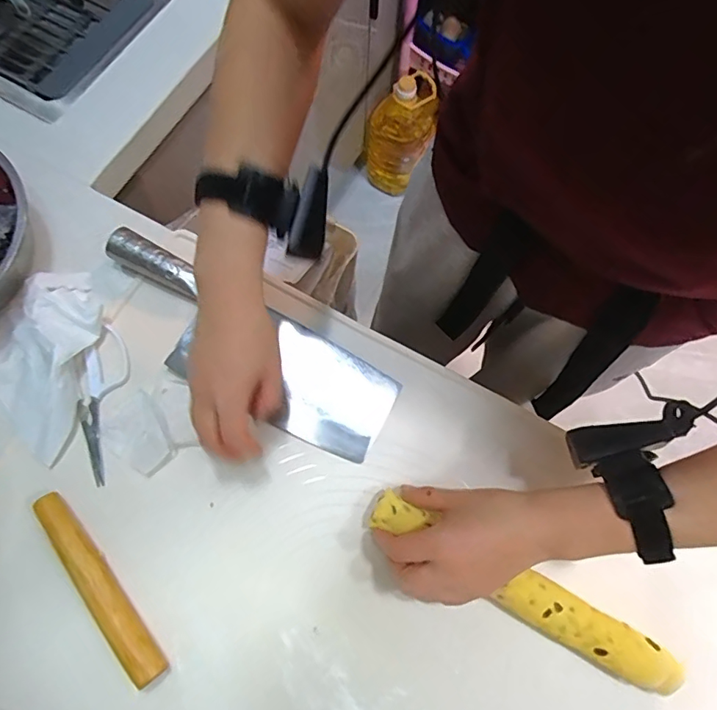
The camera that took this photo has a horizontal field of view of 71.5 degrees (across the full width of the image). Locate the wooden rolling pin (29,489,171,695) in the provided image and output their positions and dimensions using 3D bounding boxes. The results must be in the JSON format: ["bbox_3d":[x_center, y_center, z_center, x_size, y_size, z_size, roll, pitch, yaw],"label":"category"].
[{"bbox_3d":[-0.222,0.195,0.426,0.031,0.020,0.179,-38,77,-11],"label":"wooden rolling pin"}]

